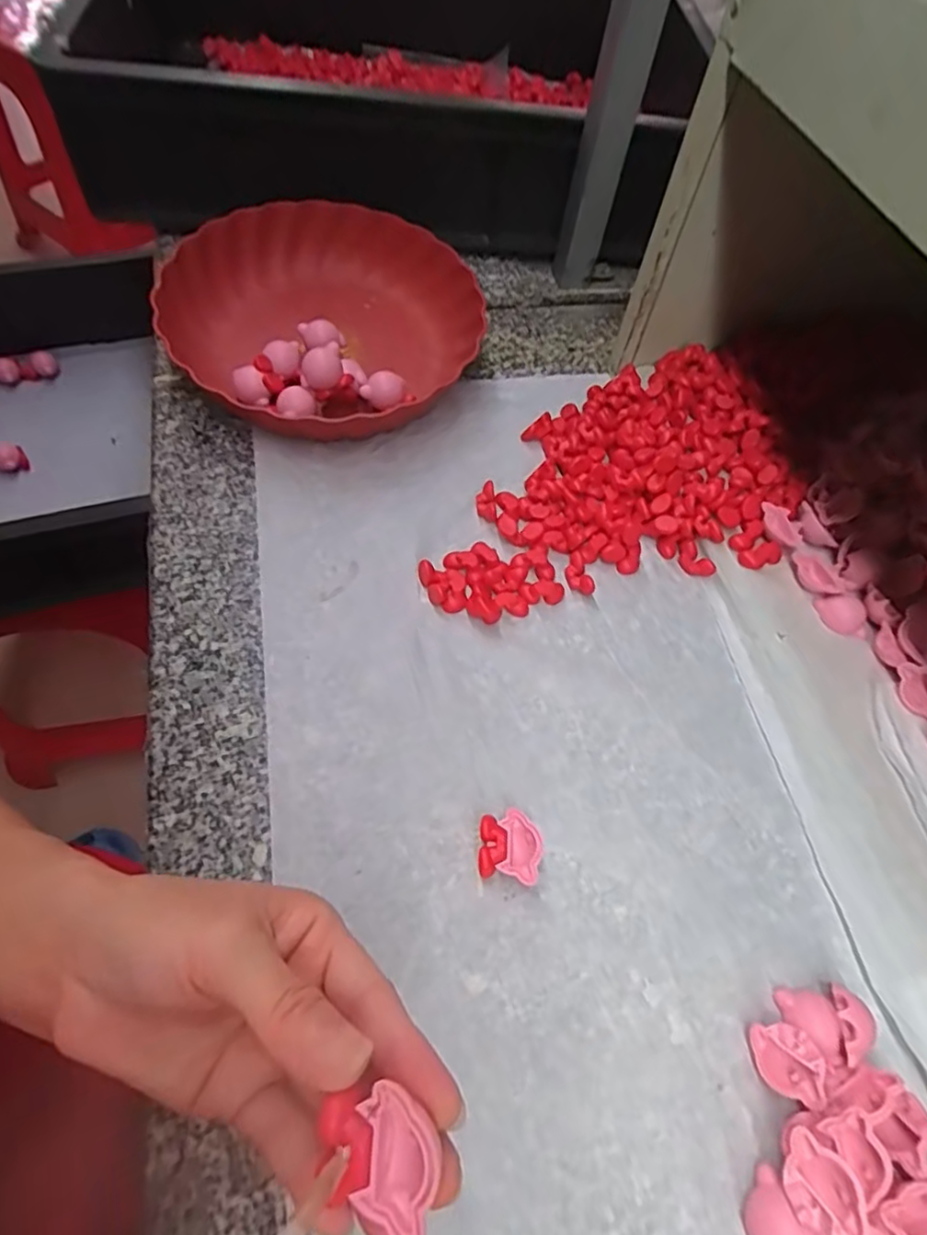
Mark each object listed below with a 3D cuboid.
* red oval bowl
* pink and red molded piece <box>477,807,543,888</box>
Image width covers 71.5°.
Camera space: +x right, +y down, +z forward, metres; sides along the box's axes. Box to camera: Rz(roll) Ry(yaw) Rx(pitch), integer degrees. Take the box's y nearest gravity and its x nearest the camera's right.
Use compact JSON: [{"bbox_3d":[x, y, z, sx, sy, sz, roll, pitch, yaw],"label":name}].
[{"bbox_3d":[-0.104,-0.243,0.520,0.228,0.058,0.231,41,64,17],"label":"red oval bowl"},{"bbox_3d":[0.024,0.123,0.346,0.032,0.015,0.035,8,60,-1],"label":"pink and red molded piece"}]

